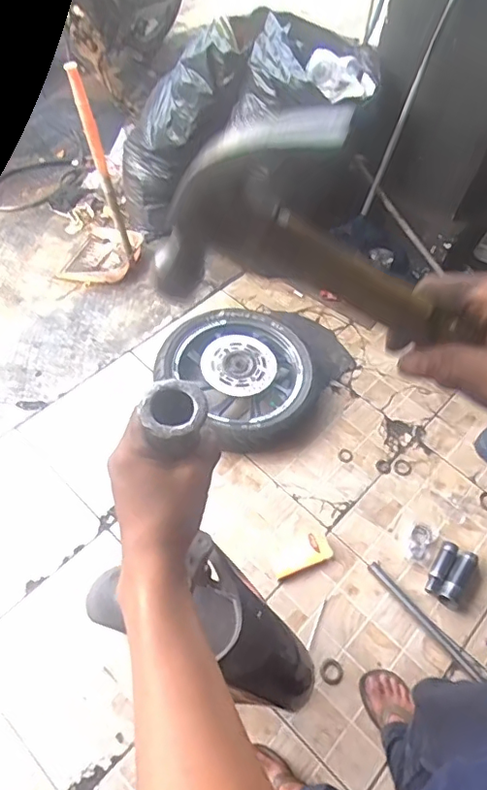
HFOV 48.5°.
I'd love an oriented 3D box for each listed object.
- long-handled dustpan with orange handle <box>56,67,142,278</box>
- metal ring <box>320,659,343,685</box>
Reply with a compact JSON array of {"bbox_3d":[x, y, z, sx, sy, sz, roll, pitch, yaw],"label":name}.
[{"bbox_3d":[-0.515,-0.698,1.759,0.275,0.660,0.305,-12,55,-12],"label":"long-handled dustpan with orange handle"},{"bbox_3d":[0.204,0.641,1.250,0.053,0.011,0.054,3,58,-4],"label":"metal ring"}]

